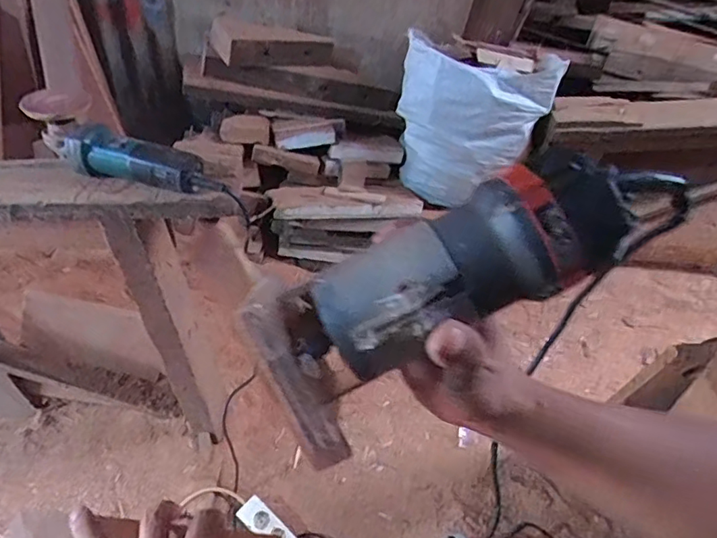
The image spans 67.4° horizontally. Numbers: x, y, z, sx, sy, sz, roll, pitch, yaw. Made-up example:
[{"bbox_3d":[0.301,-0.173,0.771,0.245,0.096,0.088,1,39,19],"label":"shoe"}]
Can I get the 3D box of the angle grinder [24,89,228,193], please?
[{"bbox_3d":[-0.351,-0.189,0.815,0.288,0.098,0.084,19,47,12],"label":"angle grinder"}]

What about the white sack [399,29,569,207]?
[{"bbox_3d":[0.288,-0.368,1.462,0.373,0.423,0.134,11,46,4],"label":"white sack"}]

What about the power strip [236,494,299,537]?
[{"bbox_3d":[-0.197,0.618,1.259,0.193,0.030,0.058,38,53,11],"label":"power strip"}]

